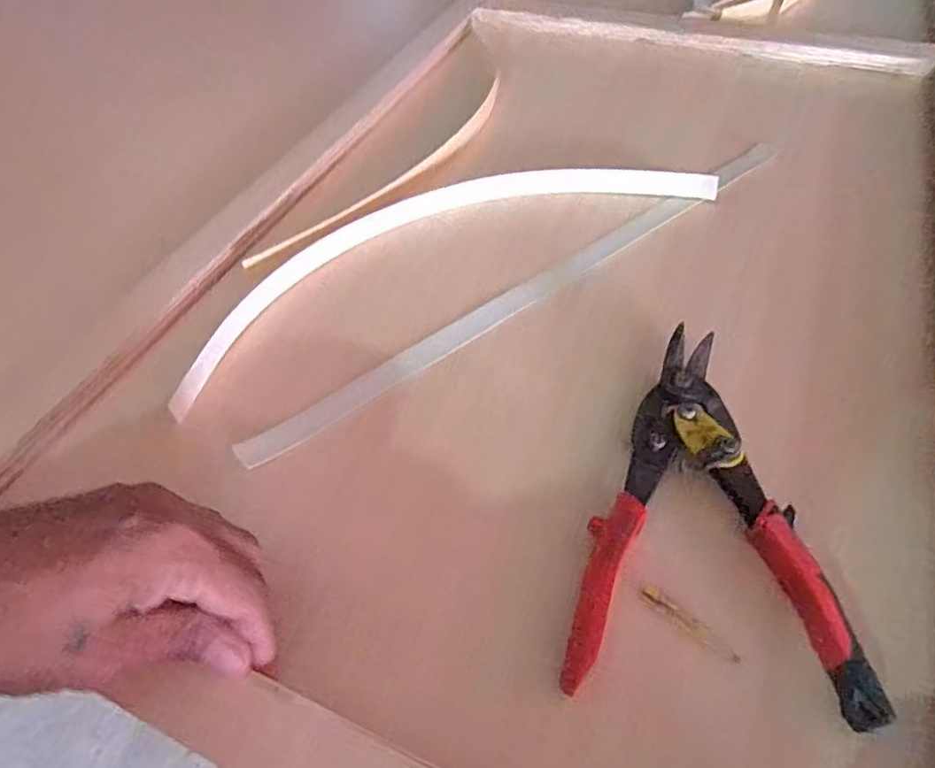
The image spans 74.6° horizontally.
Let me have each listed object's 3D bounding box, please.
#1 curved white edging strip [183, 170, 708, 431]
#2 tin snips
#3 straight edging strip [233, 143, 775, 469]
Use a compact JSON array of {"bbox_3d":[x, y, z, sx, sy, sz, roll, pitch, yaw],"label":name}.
[{"bbox_3d":[-0.019,-0.111,0.492,0.456,0.022,0.124,-27,54,-17],"label":"curved white edging strip"},{"bbox_3d":[0.129,0.059,0.344,0.134,0.026,0.218,4,51,7],"label":"tin snips"},{"bbox_3d":[0.067,-0.082,0.479,0.518,0.006,0.025,-33,56,-21],"label":"straight edging strip"}]

